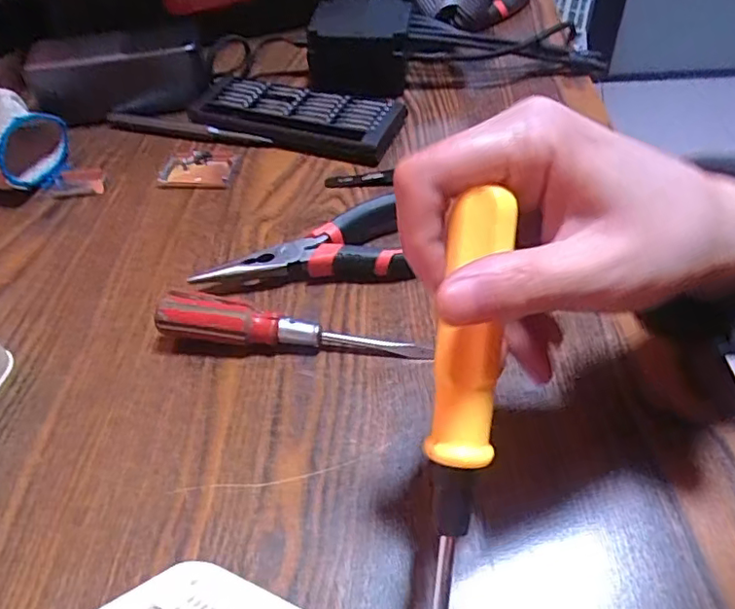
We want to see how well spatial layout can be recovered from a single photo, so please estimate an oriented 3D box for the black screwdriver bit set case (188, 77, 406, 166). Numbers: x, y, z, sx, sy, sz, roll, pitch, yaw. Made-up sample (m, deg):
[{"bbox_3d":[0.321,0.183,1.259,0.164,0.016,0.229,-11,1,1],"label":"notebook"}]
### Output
[{"bbox_3d":[-0.056,-0.149,0.452,0.160,0.017,0.069,13,50,15],"label":"black screwdriver bit set case"}]

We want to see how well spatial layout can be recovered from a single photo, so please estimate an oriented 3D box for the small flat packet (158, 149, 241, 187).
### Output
[{"bbox_3d":[-0.123,-0.099,0.430,0.054,0.007,0.045,4,48,8],"label":"small flat packet"}]

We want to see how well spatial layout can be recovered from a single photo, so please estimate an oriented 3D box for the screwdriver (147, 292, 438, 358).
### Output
[{"bbox_3d":[-0.037,0.010,0.298,0.136,0.025,0.021,2,48,6],"label":"screwdriver"}]

